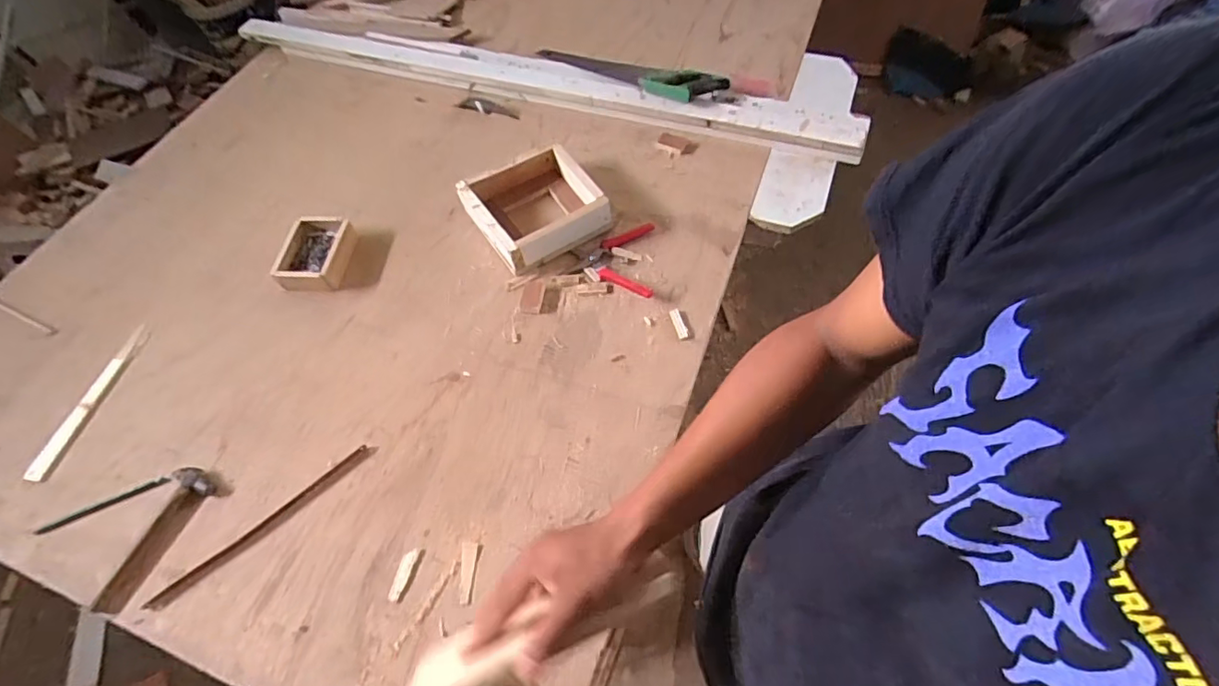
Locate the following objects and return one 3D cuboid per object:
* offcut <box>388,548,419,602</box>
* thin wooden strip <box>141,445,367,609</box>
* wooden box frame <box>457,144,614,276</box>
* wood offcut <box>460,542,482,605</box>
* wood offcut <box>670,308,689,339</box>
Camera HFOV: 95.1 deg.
[{"bbox_3d":[-0.254,0.285,0.687,0.018,0.006,0.061,10,60,10],"label":"offcut"},{"bbox_3d":[-0.448,0.237,0.727,0.294,0.009,0.018,-38,65,-21],"label":"thin wooden strip"},{"bbox_3d":[-0.129,-0.236,0.947,0.198,0.058,0.204,-29,61,-13],"label":"wooden box frame"},{"bbox_3d":[-0.174,0.283,0.689,0.023,0.006,0.069,-2,58,3],"label":"wood offcut"},{"bbox_3d":[0.106,-0.029,0.849,0.015,0.007,0.053,-11,58,-6],"label":"wood offcut"}]

